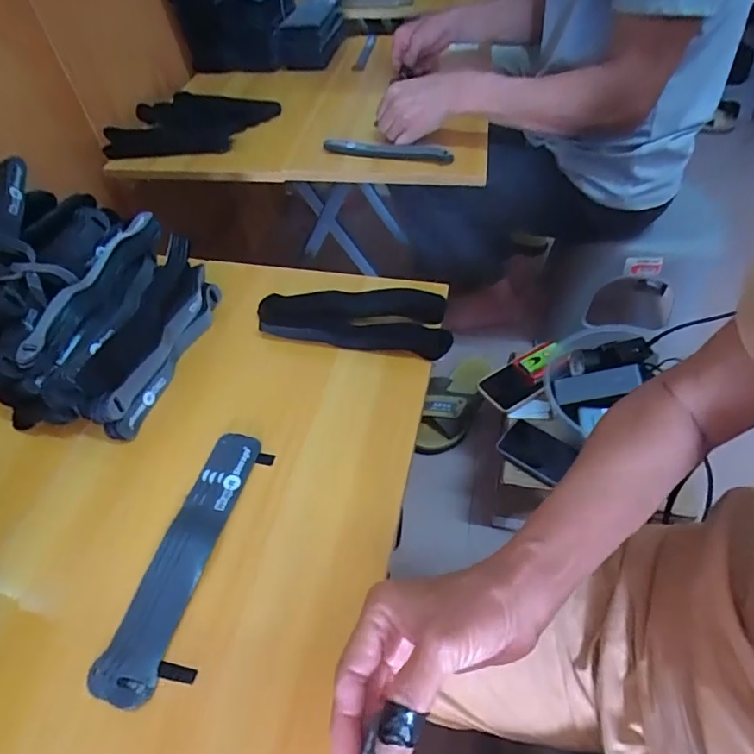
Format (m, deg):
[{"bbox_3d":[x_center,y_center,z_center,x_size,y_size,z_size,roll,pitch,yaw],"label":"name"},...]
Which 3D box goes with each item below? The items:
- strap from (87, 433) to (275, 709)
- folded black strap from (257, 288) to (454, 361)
[{"bbox_3d":[-0.136,0.128,0.364,0.056,0.018,0.196,8,52,10],"label":"strap"},{"bbox_3d":[-0.023,-0.065,0.506,0.199,0.022,0.073,10,52,11],"label":"folded black strap"}]

